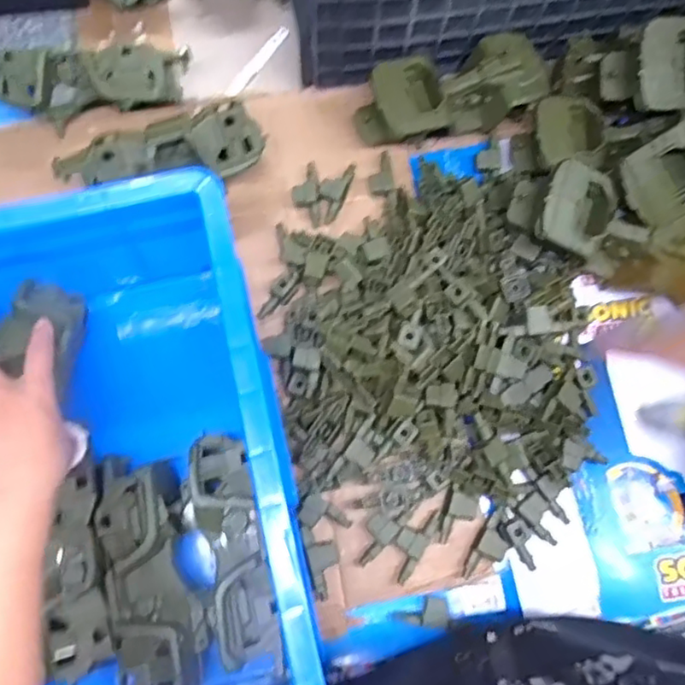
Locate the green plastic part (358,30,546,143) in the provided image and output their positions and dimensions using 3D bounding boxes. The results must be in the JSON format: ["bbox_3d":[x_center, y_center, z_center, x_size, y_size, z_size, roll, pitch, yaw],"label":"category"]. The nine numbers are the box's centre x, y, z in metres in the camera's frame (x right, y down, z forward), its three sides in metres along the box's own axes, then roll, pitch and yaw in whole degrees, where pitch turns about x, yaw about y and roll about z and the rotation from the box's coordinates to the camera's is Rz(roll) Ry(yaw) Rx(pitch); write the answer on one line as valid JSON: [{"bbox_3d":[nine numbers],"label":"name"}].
[{"bbox_3d":[0.108,-0.245,0.604,0.186,0.062,0.075,-18,75,-6],"label":"green plastic part"}]

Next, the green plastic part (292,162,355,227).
[{"bbox_3d":[-0.021,-0.151,0.610,0.049,0.013,0.065,22,75,5],"label":"green plastic part"}]

